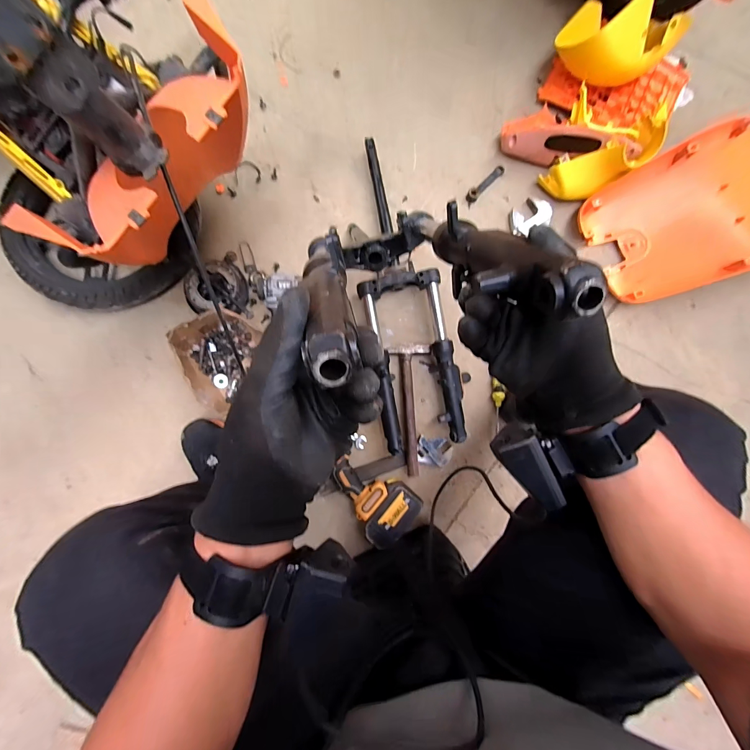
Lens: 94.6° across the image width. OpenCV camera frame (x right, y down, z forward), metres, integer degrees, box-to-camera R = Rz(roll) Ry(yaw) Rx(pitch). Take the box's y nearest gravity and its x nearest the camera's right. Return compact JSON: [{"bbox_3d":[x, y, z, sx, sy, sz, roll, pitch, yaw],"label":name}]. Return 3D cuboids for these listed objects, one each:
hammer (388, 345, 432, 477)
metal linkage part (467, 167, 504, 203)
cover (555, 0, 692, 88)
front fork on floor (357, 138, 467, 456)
[{"bbox_3d":[0.093,0.068,0.738,0.090,0.026,0.269,-8,84,-5],"label":"hammer"},{"bbox_3d":[0.267,-0.459,0.826,0.126,0.012,0.025,-41,87,-7],"label":"metal linkage part"},{"bbox_3d":[0.541,-0.775,0.771,0.251,0.119,0.173,-27,88,-4],"label":"cover"},{"bbox_3d":[0.056,-0.174,0.753,0.190,0.057,0.678,-9,84,-5],"label":"front fork on floor"}]

